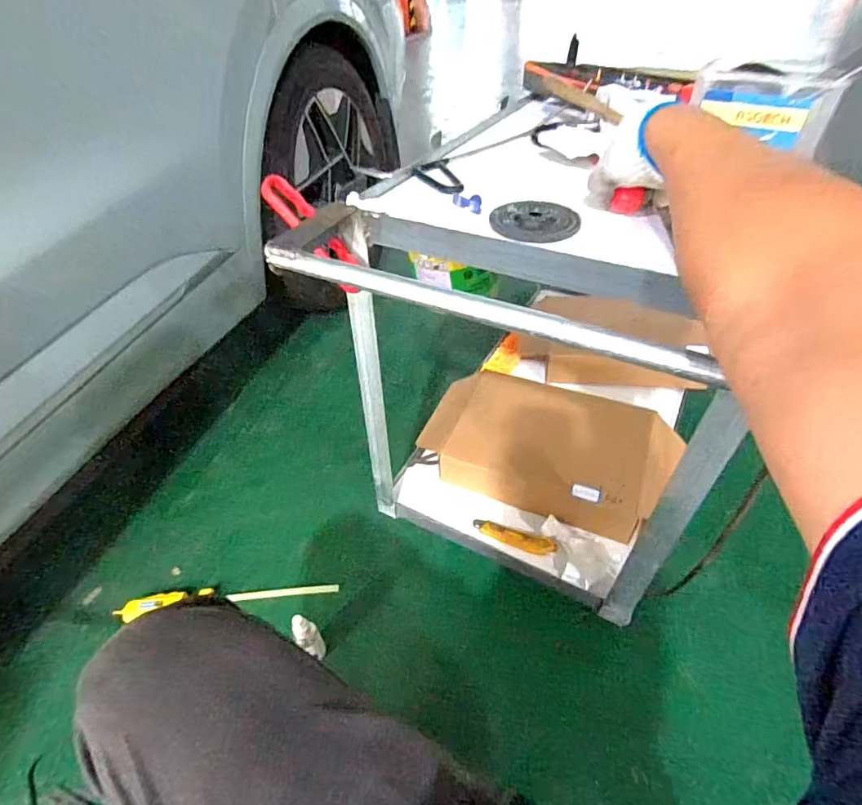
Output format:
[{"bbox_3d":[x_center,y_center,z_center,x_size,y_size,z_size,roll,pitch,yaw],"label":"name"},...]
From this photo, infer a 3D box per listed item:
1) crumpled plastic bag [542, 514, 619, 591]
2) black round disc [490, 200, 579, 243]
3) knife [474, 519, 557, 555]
[{"bbox_3d":[0.252,0.252,0.825,0.082,0.035,0.127,-15,43,-10],"label":"crumpled plastic bag"},{"bbox_3d":[0.113,-0.200,0.536,0.091,0.010,0.091,-3,42,3],"label":"black round disc"},{"bbox_3d":[0.146,0.236,0.866,0.146,0.014,0.032,15,46,21],"label":"knife"}]

